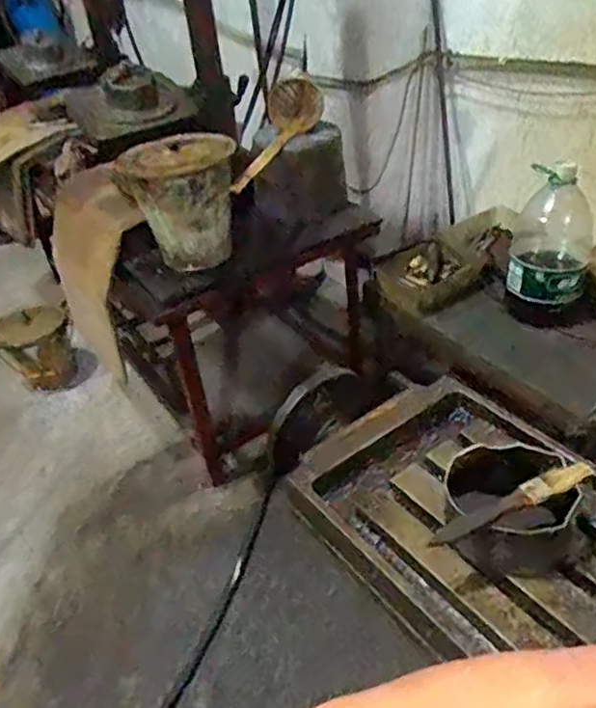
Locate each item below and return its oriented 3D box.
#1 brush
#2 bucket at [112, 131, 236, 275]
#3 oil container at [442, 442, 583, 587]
[{"bbox_3d":[0.179,0.124,0.522,0.153,0.021,0.019,-18,39,-14],"label":"brush"},{"bbox_3d":[-0.260,-0.329,1.447,0.246,0.305,0.256,-18,39,-14],"label":"bucket"},{"bbox_3d":[0.183,0.132,0.547,0.102,0.066,0.103,-5,37,4],"label":"oil container"}]

